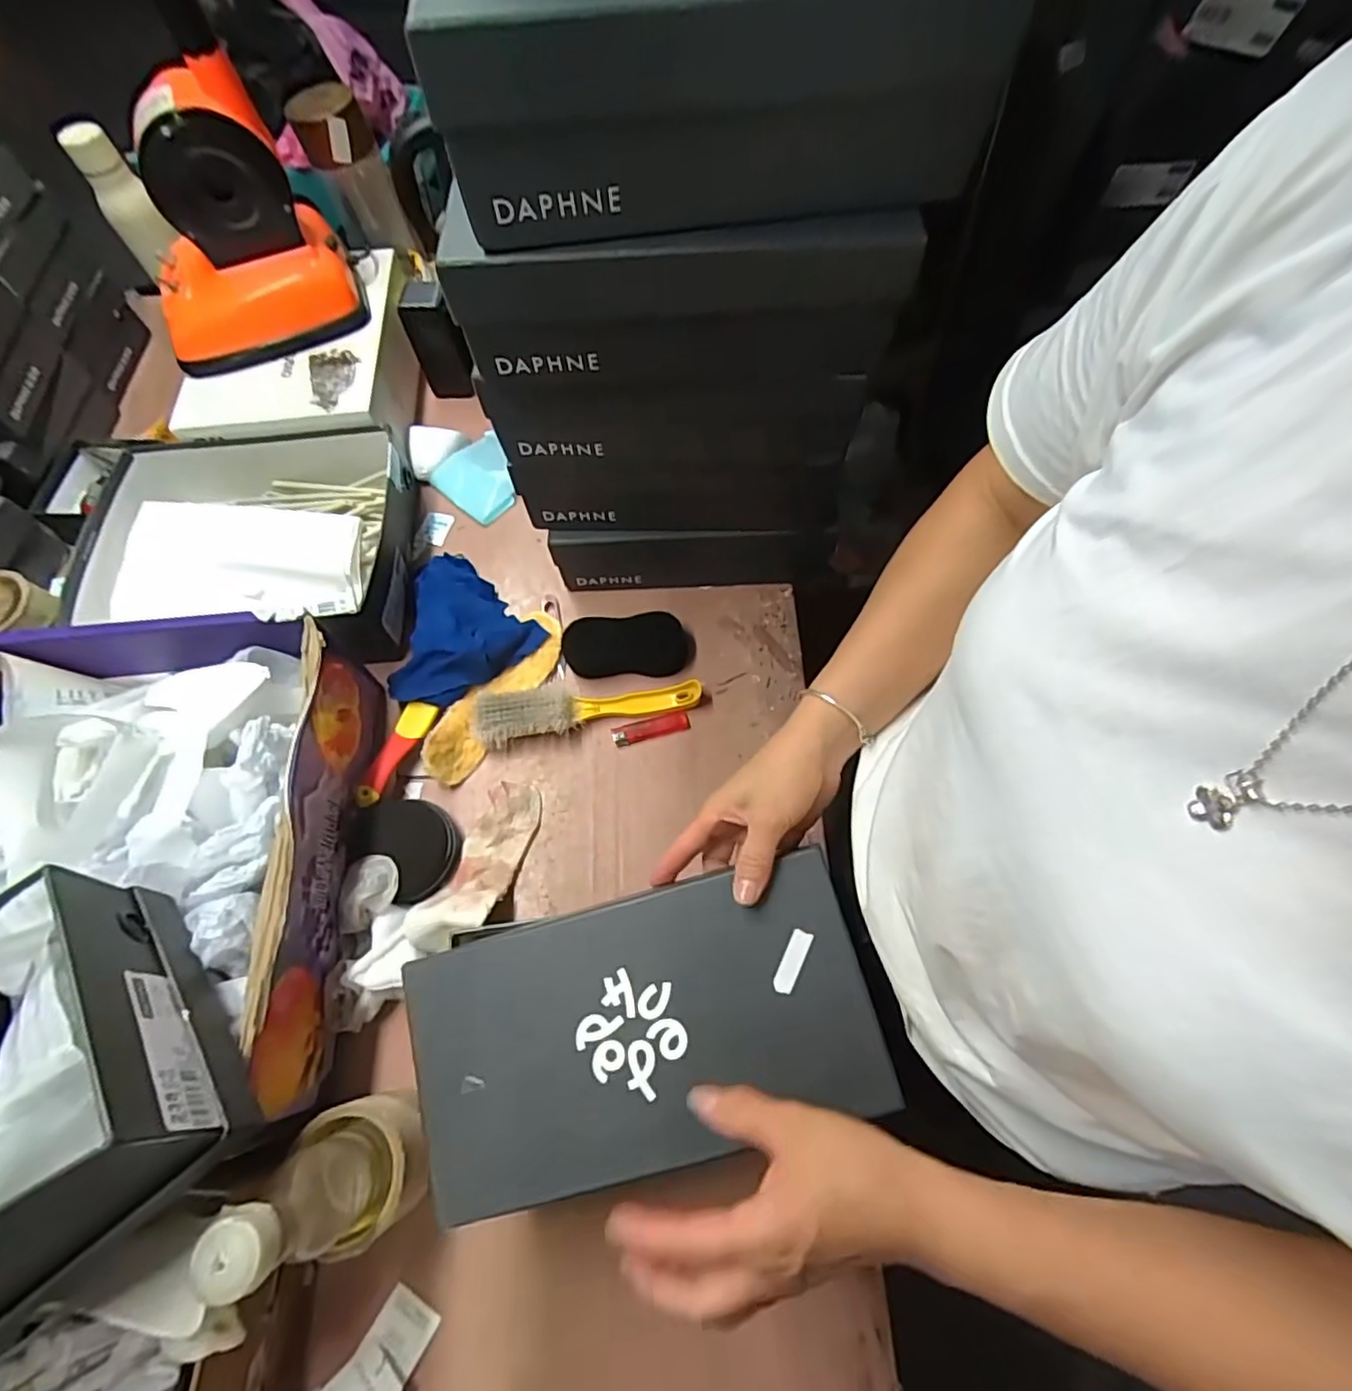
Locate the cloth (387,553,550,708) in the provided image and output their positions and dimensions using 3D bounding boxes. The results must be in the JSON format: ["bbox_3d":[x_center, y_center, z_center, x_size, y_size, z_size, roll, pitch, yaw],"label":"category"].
[{"bbox_3d":[-0.256,-0.069,0.693,0.168,0.041,0.161,41,73,17],"label":"cloth"}]

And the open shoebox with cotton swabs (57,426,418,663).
[{"bbox_3d":[-0.475,-0.161,0.721,0.337,0.098,0.241,-5,66,-1],"label":"open shoebox with cotton swabs"}]

